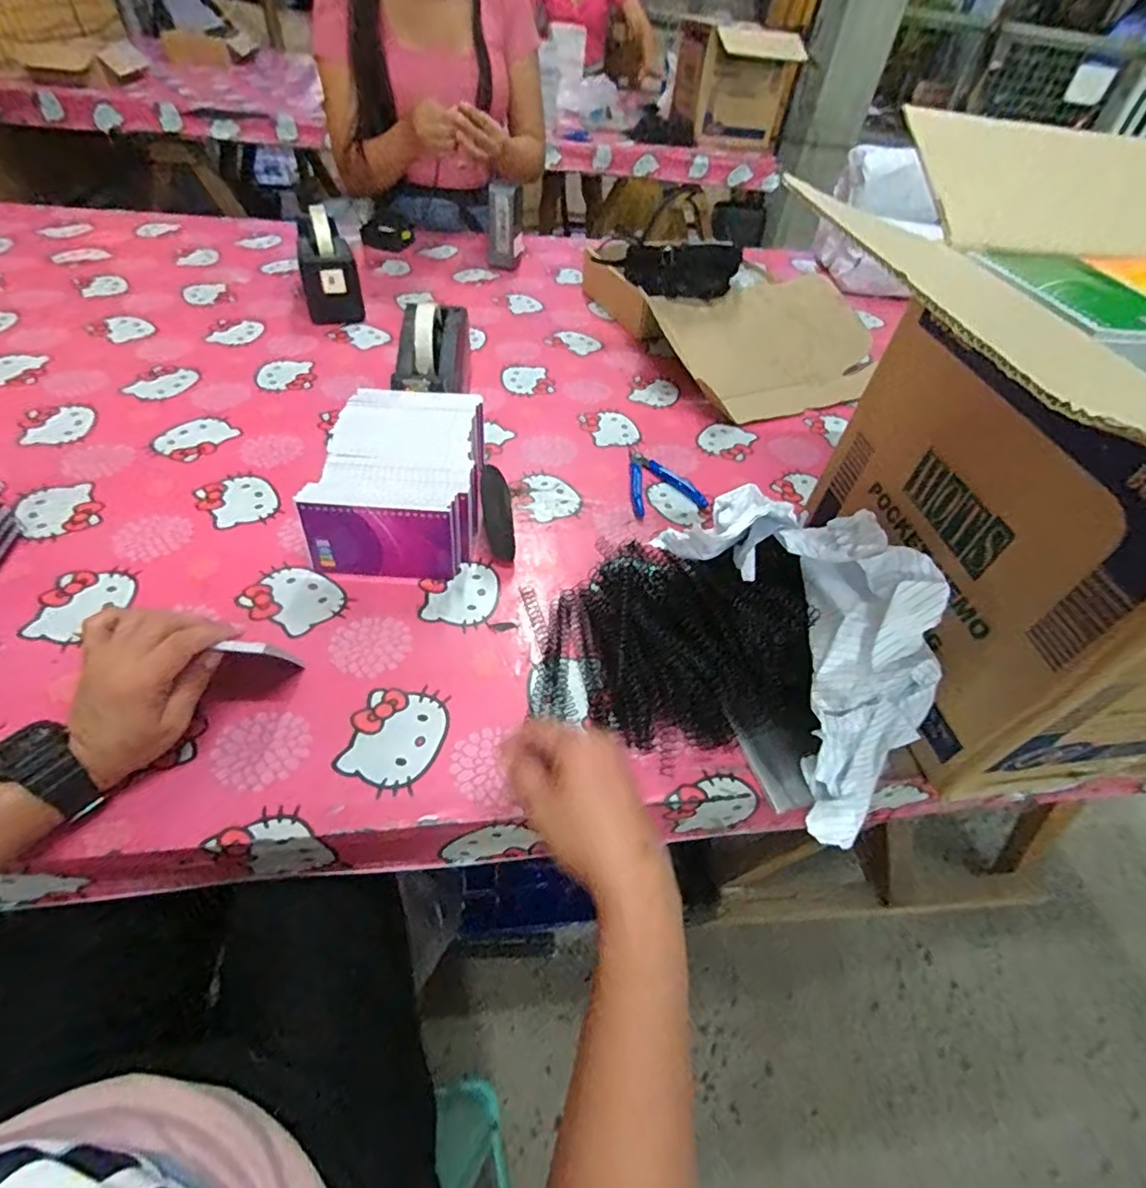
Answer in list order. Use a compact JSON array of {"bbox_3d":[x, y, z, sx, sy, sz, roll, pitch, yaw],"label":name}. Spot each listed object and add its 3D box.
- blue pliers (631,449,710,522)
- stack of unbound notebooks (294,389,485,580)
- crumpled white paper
[{"bbox_3d":[0.112,-0.132,0.690,0.089,0.006,0.125,4,48,-3],"label":"blue pliers"},{"bbox_3d":[-0.169,-0.114,0.589,0.145,0.082,0.202,5,48,-2],"label":"stack of unbound notebooks"},{"bbox_3d":[0.179,0.023,0.450,0.130,0.163,0.248,-22,55,-24],"label":"crumpled white paper"}]

